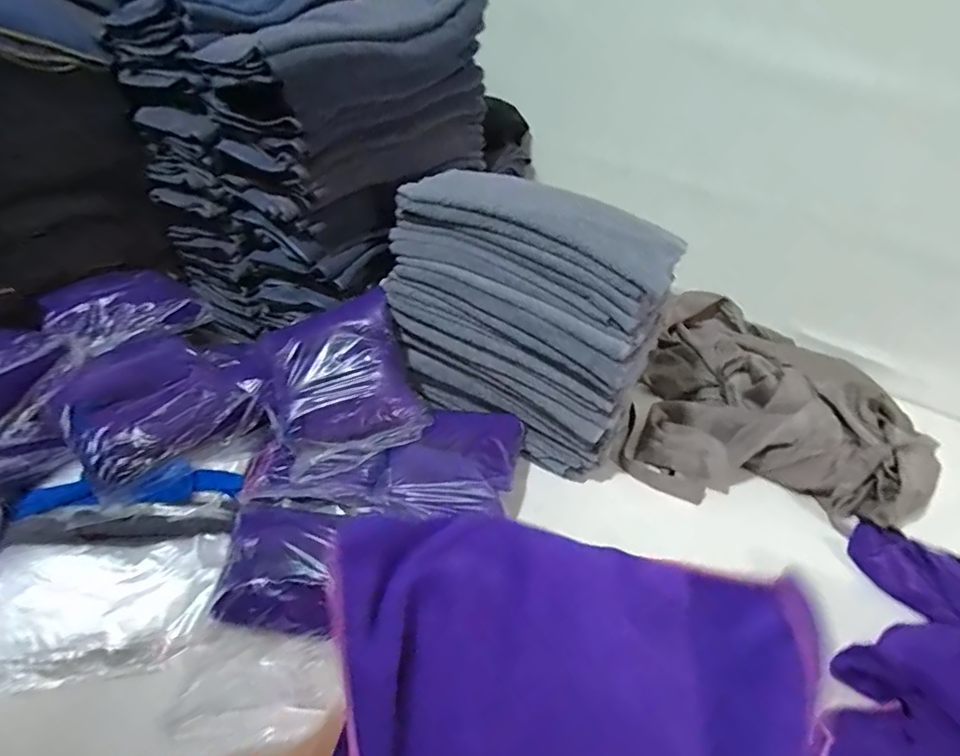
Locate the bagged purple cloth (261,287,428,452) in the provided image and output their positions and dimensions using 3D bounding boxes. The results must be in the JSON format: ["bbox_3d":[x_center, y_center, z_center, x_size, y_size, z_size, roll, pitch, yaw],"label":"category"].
[{"bbox_3d":[-0.182,0.003,0.697,0.180,0.047,0.219,-22,75,-14],"label":"bagged purple cloth"}]

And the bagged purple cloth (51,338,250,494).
[{"bbox_3d":[-0.397,0.032,0.636,0.182,0.054,0.187,30,49,23],"label":"bagged purple cloth"}]

